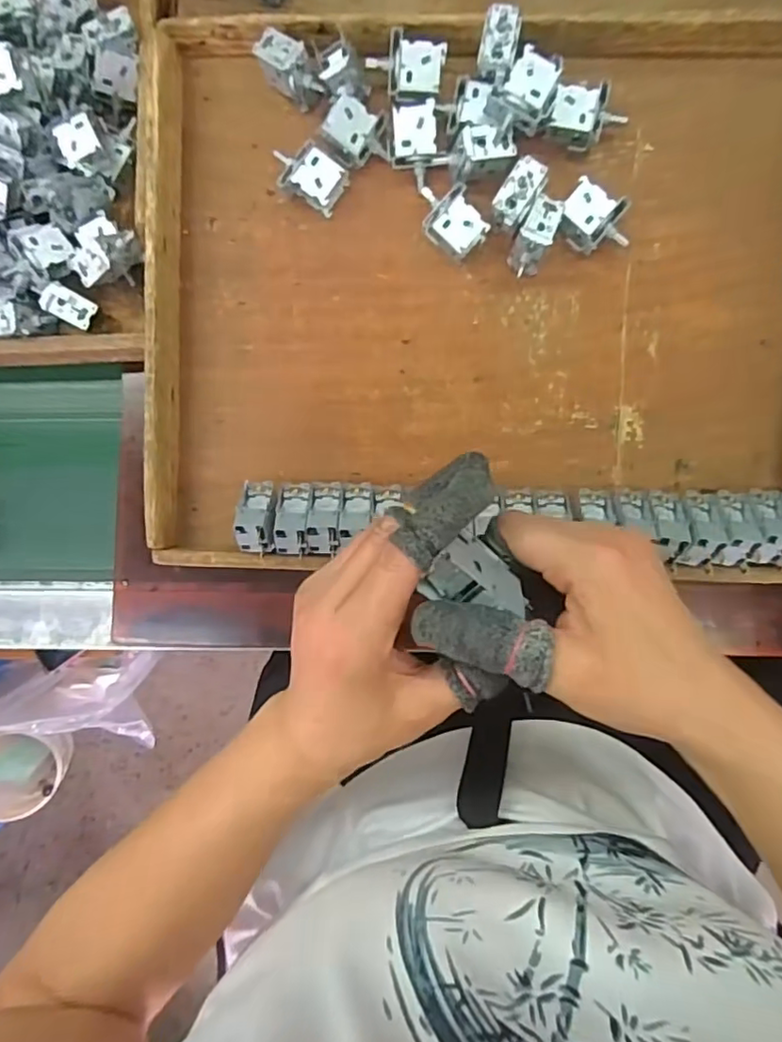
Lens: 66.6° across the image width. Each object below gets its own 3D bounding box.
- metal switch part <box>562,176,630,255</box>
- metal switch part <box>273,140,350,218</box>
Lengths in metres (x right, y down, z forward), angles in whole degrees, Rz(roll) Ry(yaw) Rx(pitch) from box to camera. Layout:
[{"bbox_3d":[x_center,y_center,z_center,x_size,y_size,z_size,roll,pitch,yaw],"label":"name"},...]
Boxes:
[{"bbox_3d":[0.150,-0.219,0.440,0.051,0.029,0.039,30,90,4],"label":"metal switch part"},{"bbox_3d":[-0.063,-0.258,0.447,0.054,0.028,0.035,35,90,4],"label":"metal switch part"}]

